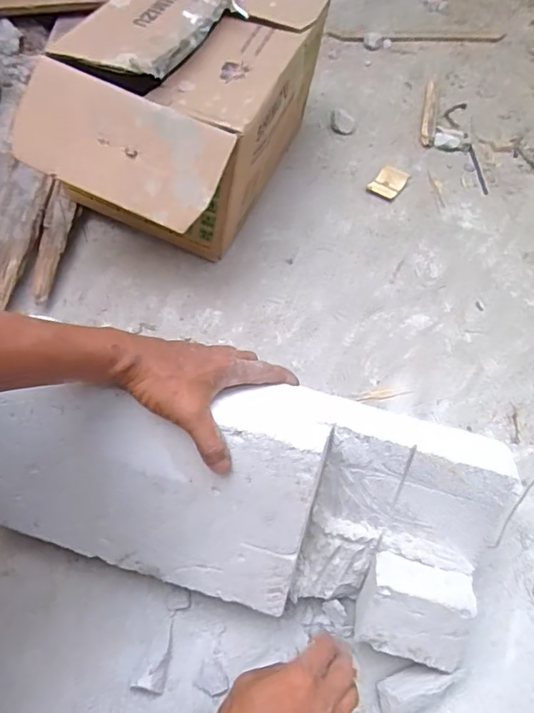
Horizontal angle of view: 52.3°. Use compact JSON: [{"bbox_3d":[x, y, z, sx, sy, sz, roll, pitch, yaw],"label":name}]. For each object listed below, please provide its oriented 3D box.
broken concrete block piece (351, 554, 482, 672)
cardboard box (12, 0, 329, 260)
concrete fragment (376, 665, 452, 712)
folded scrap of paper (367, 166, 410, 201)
[{"bbox_3d":[0.135,0.238,0.511,0.102,0.086,0.045,14,23,6],"label":"broken concrete block piece"},{"bbox_3d":[-0.116,-0.368,0.850,0.278,0.275,0.504,17,55,9],"label":"cardboard box"},{"bbox_3d":[0.137,0.316,0.514,0.065,0.044,0.034,-16,58,-13],"label":"concrete fragment"},{"bbox_3d":[0.224,-0.321,0.998,0.053,0.014,0.085,27,58,15],"label":"folded scrap of paper"}]

